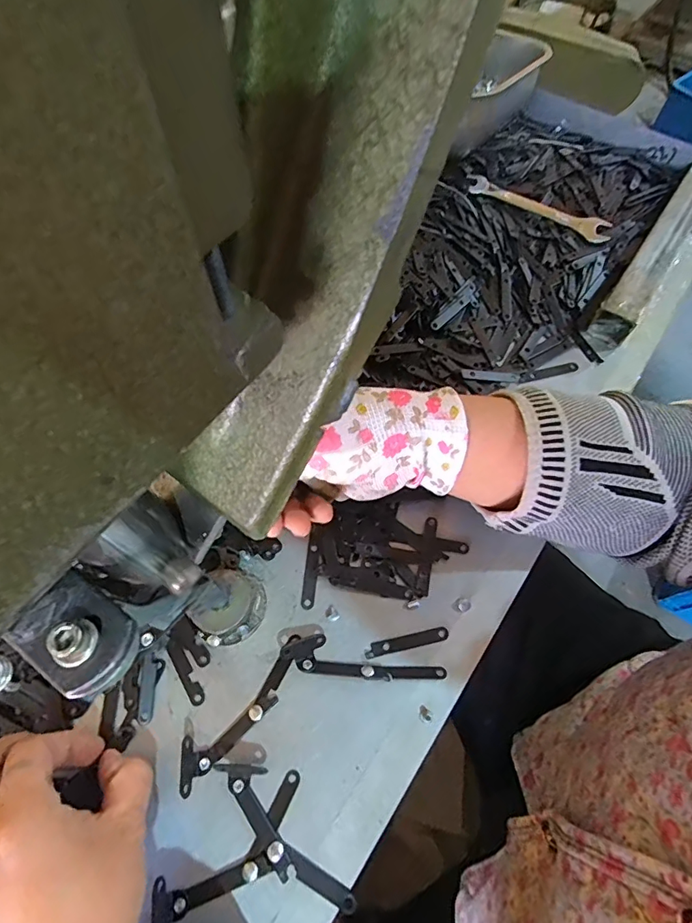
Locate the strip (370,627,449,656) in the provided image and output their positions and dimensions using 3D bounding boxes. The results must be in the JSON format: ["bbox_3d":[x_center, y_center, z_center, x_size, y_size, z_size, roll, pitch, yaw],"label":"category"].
[{"bbox_3d":[0.041,0.115,0.302,0.049,0.004,0.008,-10,65,-5],"label":"strip"}]

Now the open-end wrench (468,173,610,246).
[{"bbox_3d":[0.186,-0.249,0.460,0.144,0.010,0.026,30,68,13],"label":"open-end wrench"}]

